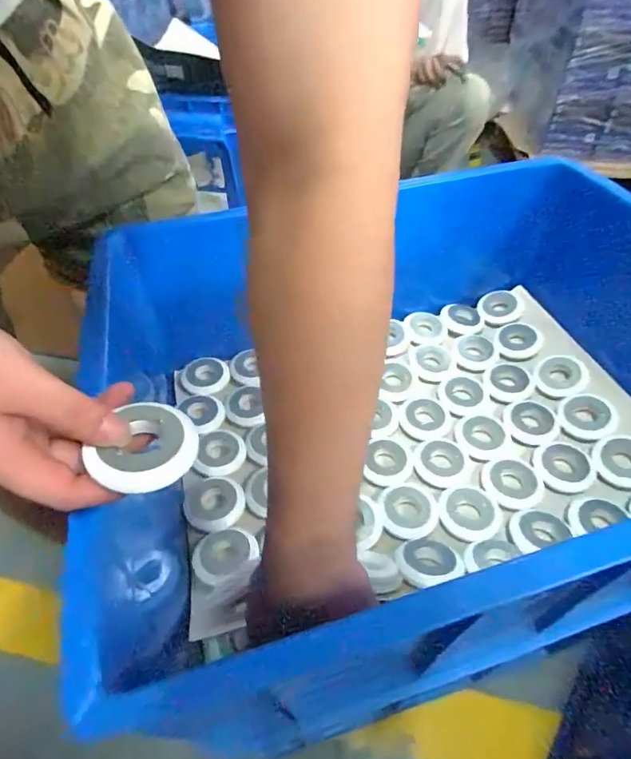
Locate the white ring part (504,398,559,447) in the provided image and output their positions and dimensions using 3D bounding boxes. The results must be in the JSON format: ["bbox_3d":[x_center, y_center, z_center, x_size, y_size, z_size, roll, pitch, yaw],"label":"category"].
[{"bbox_3d":[0.241,0.045,0.495,0.055,0.007,0.055,-1,48,1],"label":"white ring part"}]

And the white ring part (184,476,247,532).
[{"bbox_3d":[-0.101,0.122,0.438,0.058,0.009,0.053,-1,48,1],"label":"white ring part"}]

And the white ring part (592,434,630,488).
[{"bbox_3d":[0.314,0.082,0.452,0.054,0.017,0.051,24,53,22],"label":"white ring part"}]

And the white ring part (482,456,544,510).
[{"bbox_3d":[0.196,0.098,0.442,0.055,0.014,0.056,-1,48,1],"label":"white ring part"}]

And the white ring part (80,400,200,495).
[{"bbox_3d":[-0.090,0.039,0.243,0.046,0.013,0.049,33,58,-2],"label":"white ring part"}]

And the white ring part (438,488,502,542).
[{"bbox_3d":[0.149,0.128,0.432,0.057,0.016,0.055,-1,48,1],"label":"white ring part"}]

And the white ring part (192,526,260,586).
[{"bbox_3d":[-0.081,0.156,0.399,0.056,0.009,0.049,-15,49,-11],"label":"white ring part"}]

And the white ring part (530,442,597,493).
[{"bbox_3d":[0.252,0.086,0.454,0.056,0.011,0.055,-6,48,-3],"label":"white ring part"}]

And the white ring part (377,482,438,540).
[{"bbox_3d":[0.090,0.128,0.439,0.053,0.011,0.055,-1,48,1],"label":"white ring part"}]

